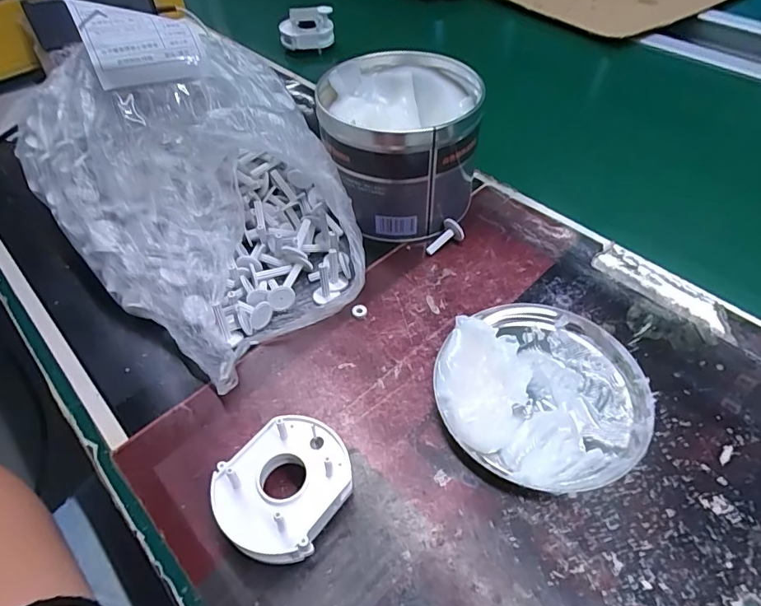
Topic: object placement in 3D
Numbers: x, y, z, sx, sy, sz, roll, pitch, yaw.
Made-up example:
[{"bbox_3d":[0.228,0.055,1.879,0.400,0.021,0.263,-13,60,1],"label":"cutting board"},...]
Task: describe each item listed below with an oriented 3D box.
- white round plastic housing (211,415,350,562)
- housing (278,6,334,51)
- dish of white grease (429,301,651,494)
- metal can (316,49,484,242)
[{"bbox_3d":[-0.049,0.101,0.259,0.061,0.030,0.071,35,58,28],"label":"white round plastic housing"},{"bbox_3d":[-0.099,-0.370,0.648,0.072,0.045,0.047,-9,49,-6],"label":"housing"},{"bbox_3d":[0.101,0.048,0.299,0.123,0.029,0.131,-1,49,1],"label":"dish of white grease"},{"bbox_3d":[0.015,-0.129,0.404,0.119,0.104,0.121,-1,49,1],"label":"metal can"}]

